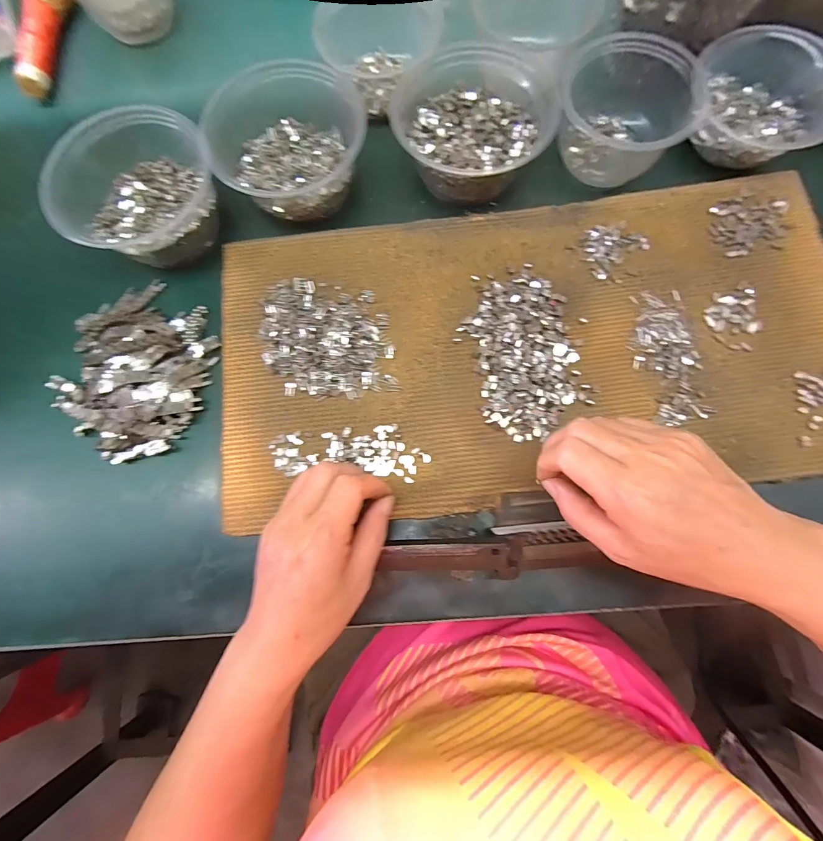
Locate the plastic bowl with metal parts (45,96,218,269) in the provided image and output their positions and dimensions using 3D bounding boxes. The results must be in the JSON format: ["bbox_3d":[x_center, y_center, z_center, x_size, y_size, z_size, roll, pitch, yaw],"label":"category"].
[{"bbox_3d":[-0.234,-0.200,0.320,0.120,0.061,0.129,0,80,2],"label":"plastic bowl with metal parts"}]

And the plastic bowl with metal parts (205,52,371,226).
[{"bbox_3d":[-0.107,-0.244,0.326,0.134,0.056,0.121,-41,81,-4],"label":"plastic bowl with metal parts"}]

